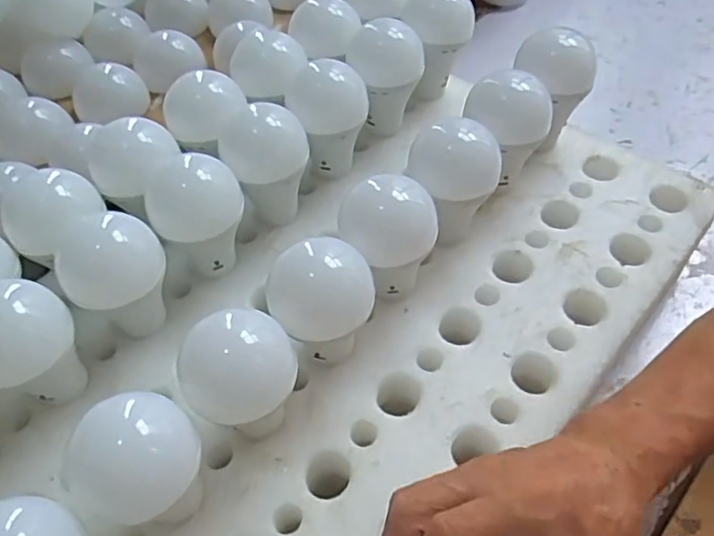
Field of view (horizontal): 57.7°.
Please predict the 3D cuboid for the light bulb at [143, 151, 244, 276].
[{"bbox_3d":[-0.112,-0.031,0.475,0.065,0.089,0.063,-20,53,-12],"label":"light bulb"}]

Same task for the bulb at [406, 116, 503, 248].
[{"bbox_3d":[0.071,-0.058,0.484,0.064,0.091,0.052,0,52,3],"label":"bulb"}]

